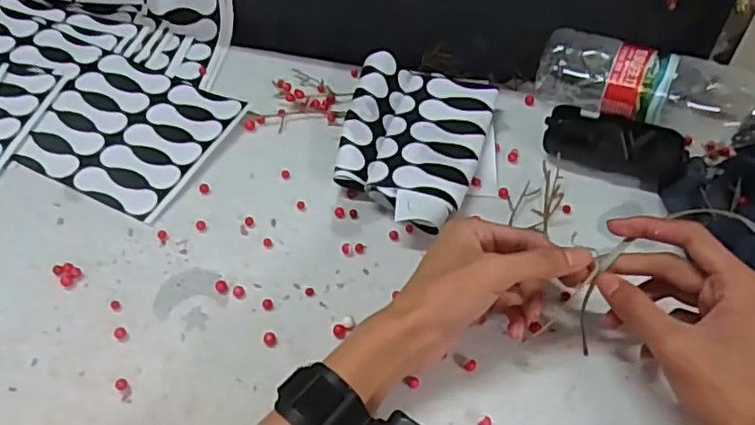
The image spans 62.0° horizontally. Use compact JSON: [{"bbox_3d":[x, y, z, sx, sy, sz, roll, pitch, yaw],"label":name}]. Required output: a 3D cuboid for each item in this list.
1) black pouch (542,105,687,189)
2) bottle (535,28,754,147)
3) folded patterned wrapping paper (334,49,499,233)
[{"bbox_3d":[0.196,-0.057,0.523,0.110,0.024,0.051,14,52,7],"label":"black pouch"},{"bbox_3d":[0.244,-0.099,0.531,0.215,0.060,0.054,18,52,10],"label":"bottle"},{"bbox_3d":[0.026,-0.059,0.522,0.116,0.029,0.170,16,52,9],"label":"folded patterned wrapping paper"}]

